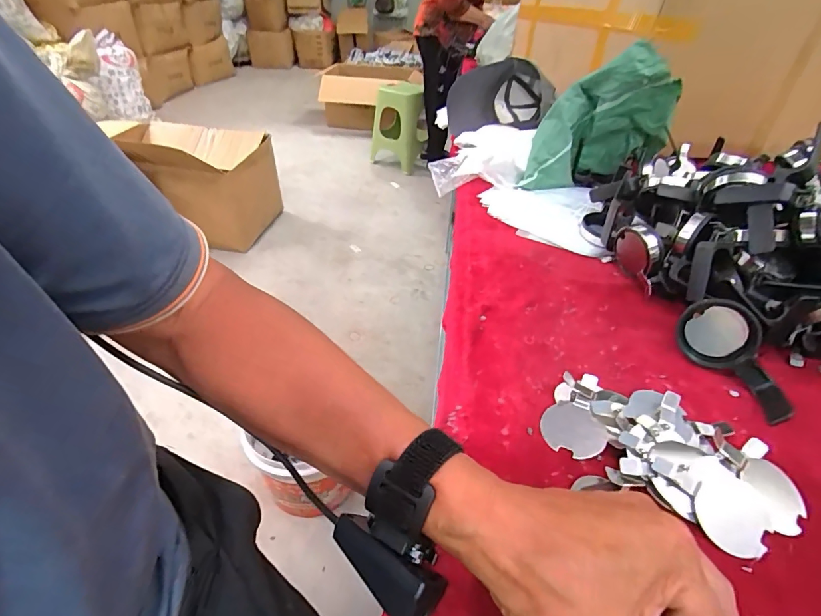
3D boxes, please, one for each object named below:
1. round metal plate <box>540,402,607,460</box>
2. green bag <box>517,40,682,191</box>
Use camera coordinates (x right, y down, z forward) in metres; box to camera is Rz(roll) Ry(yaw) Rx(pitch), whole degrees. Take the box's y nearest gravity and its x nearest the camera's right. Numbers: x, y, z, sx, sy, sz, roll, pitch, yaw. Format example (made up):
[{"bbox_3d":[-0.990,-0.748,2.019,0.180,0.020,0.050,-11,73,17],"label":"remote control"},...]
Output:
[{"bbox_3d":[0.140,0.107,0.375,0.048,0.004,0.054,-24,41,-15],"label":"round metal plate"},{"bbox_3d":[0.319,-0.320,0.729,0.233,0.209,0.061,-1,40,-4],"label":"green bag"}]

